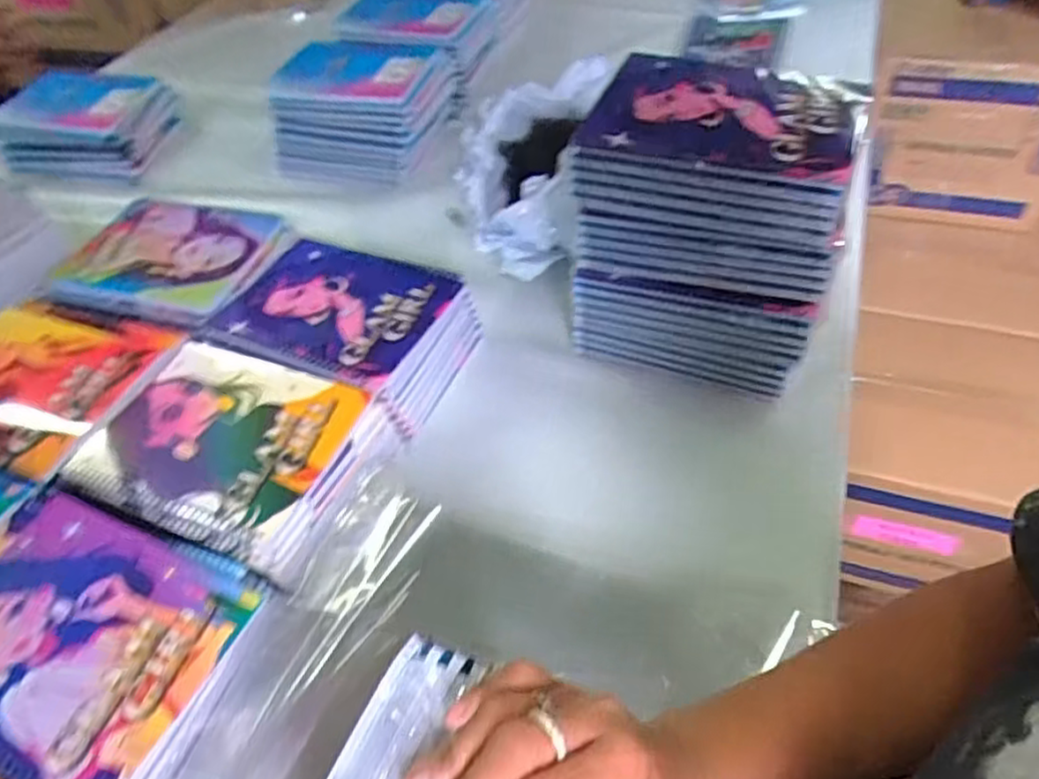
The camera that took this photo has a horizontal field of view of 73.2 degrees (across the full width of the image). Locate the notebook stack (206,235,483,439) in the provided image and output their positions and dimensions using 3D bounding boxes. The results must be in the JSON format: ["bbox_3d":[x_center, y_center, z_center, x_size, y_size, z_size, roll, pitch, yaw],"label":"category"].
[{"bbox_3d":[-0.168,-0.052,0.672,0.208,0.090,0.155,15,51,19],"label":"notebook stack"}]

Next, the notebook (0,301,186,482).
[{"bbox_3d":[-0.424,-0.016,0.609,0.195,0.011,0.173,14,51,18],"label":"notebook"}]

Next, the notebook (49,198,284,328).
[{"bbox_3d":[-0.363,-0.138,0.722,0.190,0.022,0.168,10,50,15],"label":"notebook"}]

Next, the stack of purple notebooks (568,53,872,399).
[{"bbox_3d":[0.158,-0.123,0.602,0.192,0.234,0.124,16,53,17],"label":"stack of purple notebooks"}]

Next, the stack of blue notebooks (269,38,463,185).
[{"bbox_3d":[-0.211,-0.384,0.961,0.223,0.113,0.182,6,49,11],"label":"stack of blue notebooks"}]

